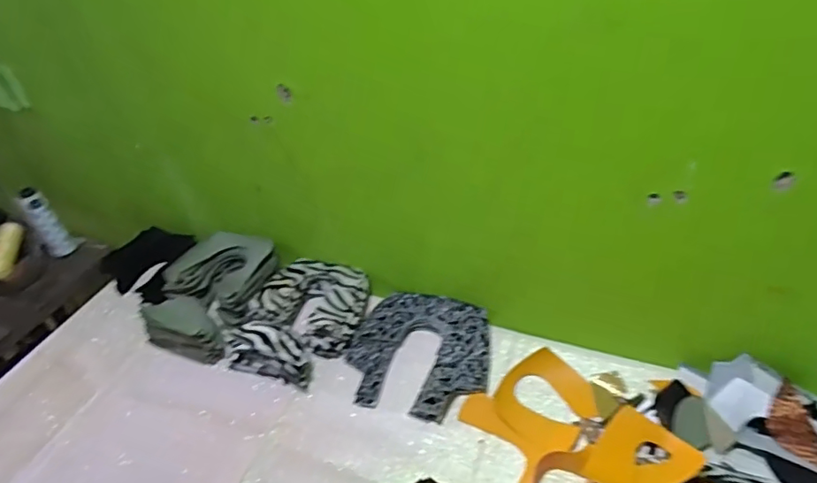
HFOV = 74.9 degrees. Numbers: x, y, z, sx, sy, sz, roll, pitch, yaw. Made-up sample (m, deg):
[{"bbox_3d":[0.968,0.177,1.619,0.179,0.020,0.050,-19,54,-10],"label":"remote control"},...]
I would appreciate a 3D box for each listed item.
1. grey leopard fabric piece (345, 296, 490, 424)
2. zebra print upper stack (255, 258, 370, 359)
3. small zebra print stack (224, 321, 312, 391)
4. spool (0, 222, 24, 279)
[{"bbox_3d":[0.016,0.153,0.741,0.187,0.029,0.183,7,47,20],"label":"grey leopard fabric piece"},{"bbox_3d":[-0.138,0.091,0.813,0.162,0.044,0.139,15,44,21],"label":"zebra print upper stack"},{"bbox_3d":[-0.196,0.150,0.744,0.142,0.066,0.057,16,44,22],"label":"small zebra print stack"},{"bbox_3d":[-0.703,0.020,0.924,0.033,0.036,0.117,-6,53,-1],"label":"spool"}]

